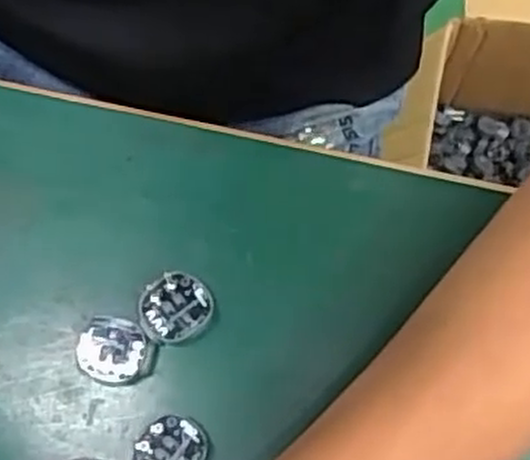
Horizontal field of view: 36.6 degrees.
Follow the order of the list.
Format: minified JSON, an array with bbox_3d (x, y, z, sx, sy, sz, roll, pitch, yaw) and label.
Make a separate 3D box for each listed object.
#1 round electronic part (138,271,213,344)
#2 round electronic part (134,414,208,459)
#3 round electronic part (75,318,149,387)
[{"bbox_3d":[-0.035,0.029,0.309,0.027,0.004,0.027,1,76,-1],"label":"round electronic part"},{"bbox_3d":[-0.035,0.082,0.295,0.026,0.004,0.026,0,76,-1],"label":"round electronic part"},{"bbox_3d":[-0.059,0.046,0.306,0.027,0.004,0.024,8,76,1],"label":"round electronic part"}]

